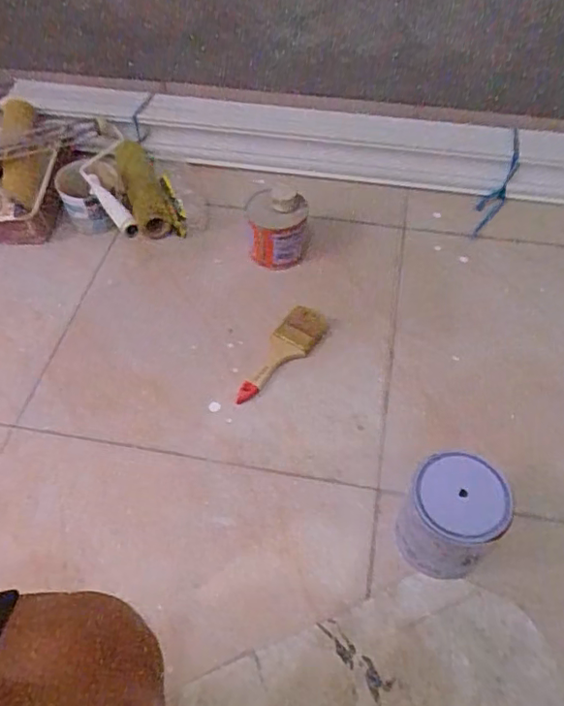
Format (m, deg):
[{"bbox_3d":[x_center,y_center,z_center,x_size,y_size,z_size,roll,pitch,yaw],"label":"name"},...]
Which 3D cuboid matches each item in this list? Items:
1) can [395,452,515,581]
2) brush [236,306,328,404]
[{"bbox_3d":[0.188,0.183,0.644,0.100,0.120,0.098,-1,54,1],"label":"can"},{"bbox_3d":[-0.001,0.001,0.831,0.060,0.015,0.187,30,60,22],"label":"brush"}]

